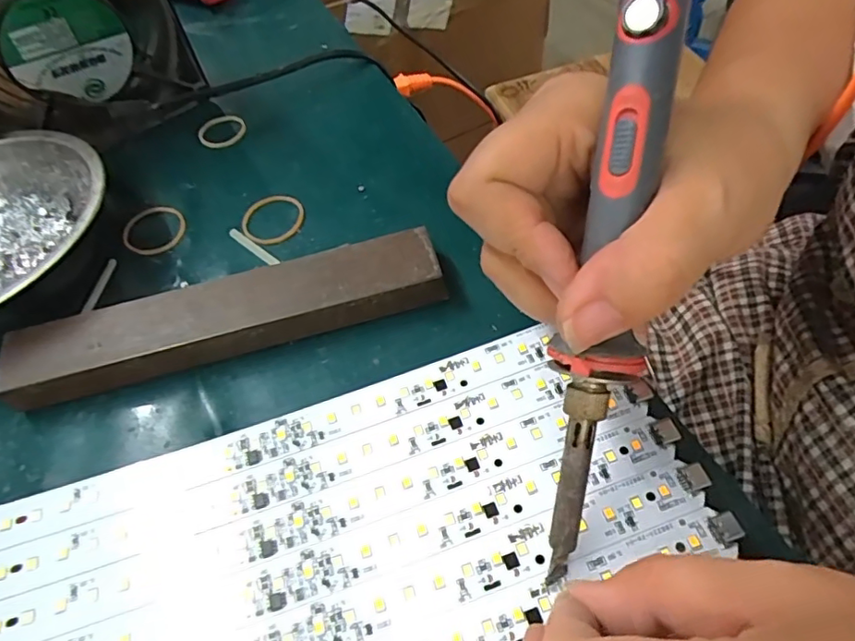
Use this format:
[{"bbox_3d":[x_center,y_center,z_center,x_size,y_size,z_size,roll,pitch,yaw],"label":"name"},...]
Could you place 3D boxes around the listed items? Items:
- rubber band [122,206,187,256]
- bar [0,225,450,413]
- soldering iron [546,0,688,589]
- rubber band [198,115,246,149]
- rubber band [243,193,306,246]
[{"bbox_3d":[-0.146,-0.049,0.296,0.032,0.004,0.036,-32,58,-17],"label":"rubber band"},{"bbox_3d":[-0.087,-0.002,0.246,0.186,0.021,0.033,-14,55,-5],"label":"bar"},{"bbox_3d":[0.056,-0.032,0.156,0.026,0.020,0.227,9,98,11],"label":"soldering iron"},{"bbox_3d":[-0.126,-0.117,0.340,0.029,0.004,0.027,-16,55,-7],"label":"rubber band"},{"bbox_3d":[-0.081,-0.055,0.293,0.033,0.004,0.034,-20,56,-9],"label":"rubber band"}]

